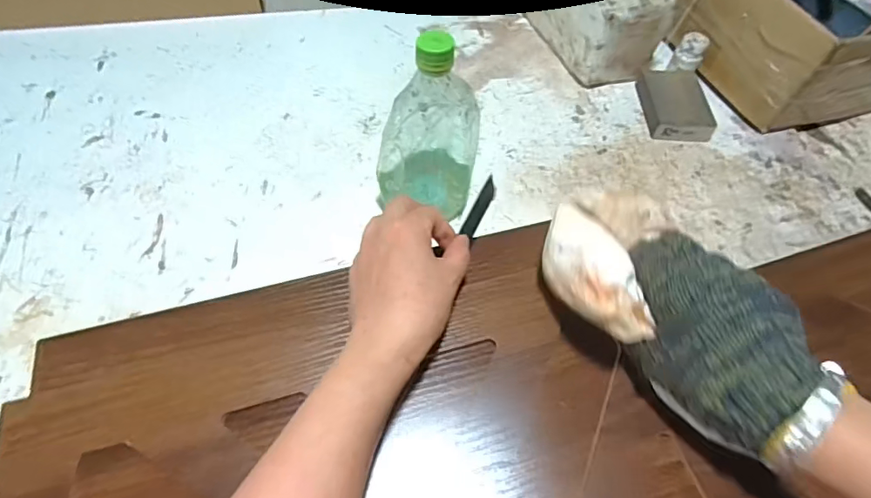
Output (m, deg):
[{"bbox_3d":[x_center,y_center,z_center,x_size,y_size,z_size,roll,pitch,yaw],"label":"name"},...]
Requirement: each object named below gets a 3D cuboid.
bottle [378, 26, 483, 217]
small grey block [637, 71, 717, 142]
[{"bbox_3d":[-0.007,-0.097,0.458,0.090,0.185,0.068,8,56,1],"label":"bottle"},{"bbox_3d":[0.296,-0.181,0.618,0.076,0.028,0.103,3,56,-2],"label":"small grey block"}]

